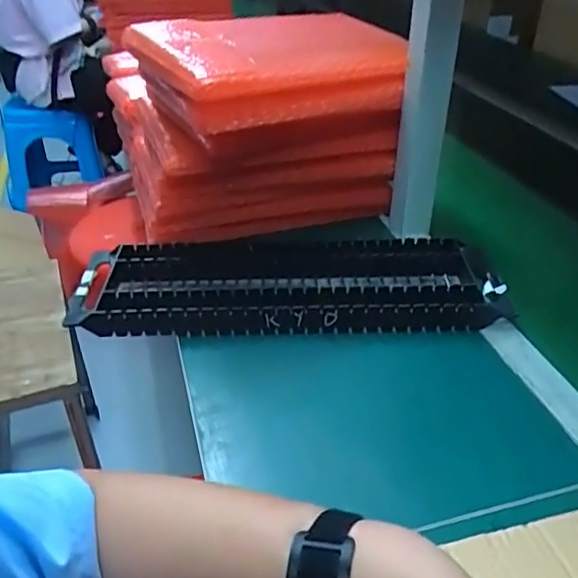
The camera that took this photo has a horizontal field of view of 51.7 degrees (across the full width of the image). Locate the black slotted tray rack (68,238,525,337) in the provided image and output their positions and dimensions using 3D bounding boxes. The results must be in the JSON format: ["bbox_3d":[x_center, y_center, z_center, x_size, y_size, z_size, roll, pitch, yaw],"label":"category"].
[{"bbox_3d":[0.001,-0.007,0.671,0.468,0.036,0.162,-2,35,-1],"label":"black slotted tray rack"}]

